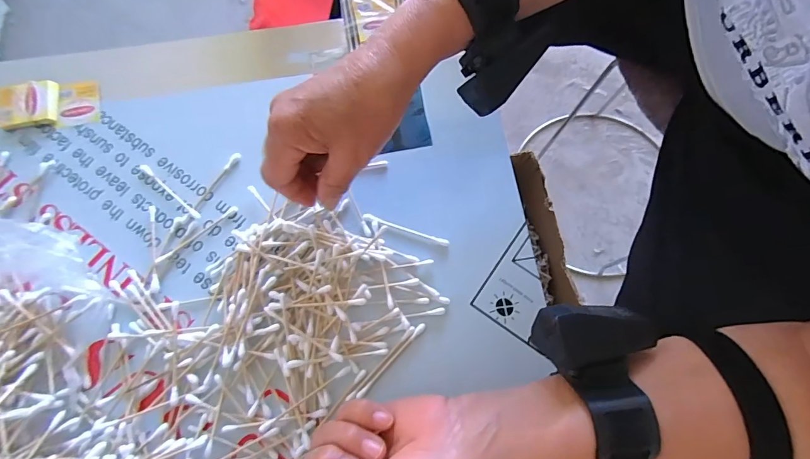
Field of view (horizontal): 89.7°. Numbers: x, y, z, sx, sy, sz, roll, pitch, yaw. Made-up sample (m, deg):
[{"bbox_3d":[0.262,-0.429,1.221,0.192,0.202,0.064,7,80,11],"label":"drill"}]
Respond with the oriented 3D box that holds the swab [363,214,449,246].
[{"bbox_3d":[0.001,0.000,0.338,0.073,0.004,0.006,18,76,4],"label":"swab"}]

